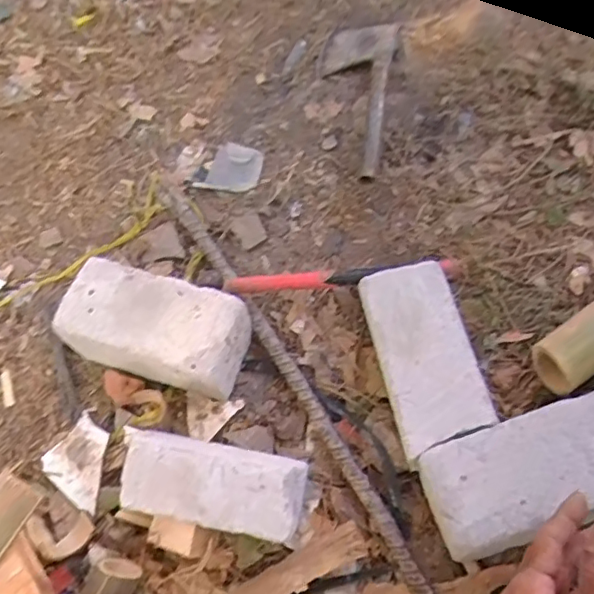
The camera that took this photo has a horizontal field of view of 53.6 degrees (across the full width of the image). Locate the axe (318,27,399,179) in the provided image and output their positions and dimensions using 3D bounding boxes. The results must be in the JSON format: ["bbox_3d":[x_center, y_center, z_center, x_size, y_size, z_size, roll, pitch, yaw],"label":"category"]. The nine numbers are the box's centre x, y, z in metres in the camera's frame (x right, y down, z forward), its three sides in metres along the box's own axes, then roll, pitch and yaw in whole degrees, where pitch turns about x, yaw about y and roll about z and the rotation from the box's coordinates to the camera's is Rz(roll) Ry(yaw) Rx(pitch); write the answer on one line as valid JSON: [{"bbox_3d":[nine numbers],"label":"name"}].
[{"bbox_3d":[0.072,-0.281,0.819,0.108,0.056,0.298,8,64,7],"label":"axe"}]

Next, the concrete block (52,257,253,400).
[{"bbox_3d":[-0.166,0.040,0.693,0.201,0.098,0.105,14,65,10],"label":"concrete block"}]

